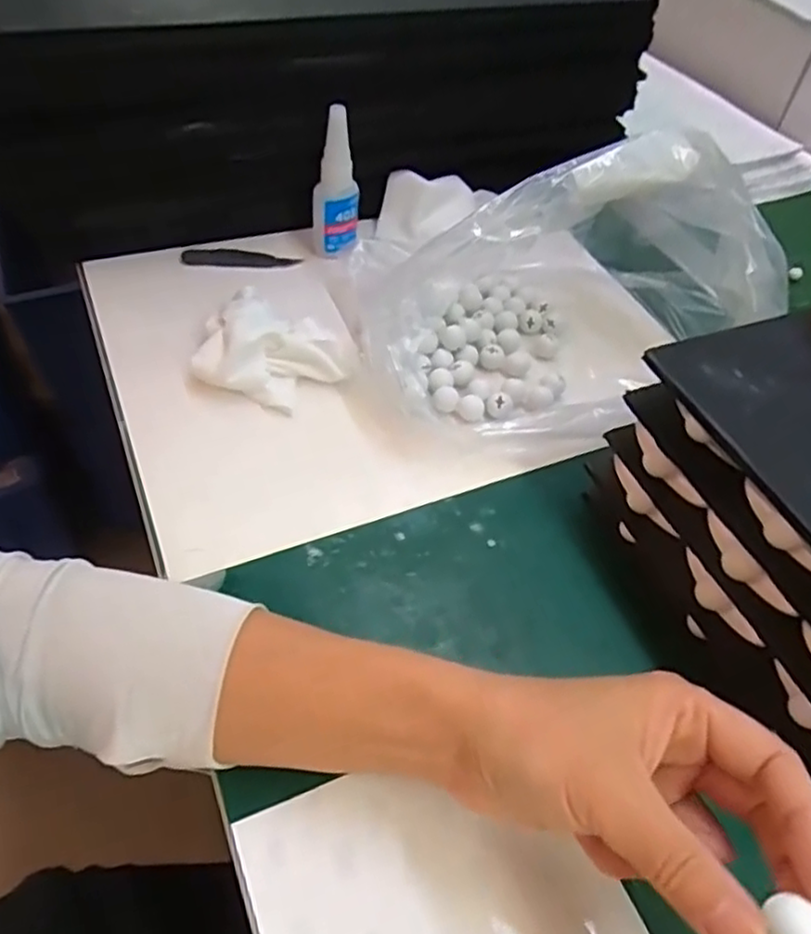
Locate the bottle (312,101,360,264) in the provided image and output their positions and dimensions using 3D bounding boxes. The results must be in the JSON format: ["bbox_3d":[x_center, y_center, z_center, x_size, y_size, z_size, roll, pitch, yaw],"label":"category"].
[{"bbox_3d":[-0.049,-0.198,0.489,0.032,0.102,0.032,0,50,-6],"label":"bottle"}]

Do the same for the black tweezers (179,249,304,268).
[{"bbox_3d":[-0.118,-0.149,0.500,0.083,0.012,0.012,-2,51,-7],"label":"black tweezers"}]

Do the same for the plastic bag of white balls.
[{"bbox_3d":[0.104,-0.124,0.431,0.257,0.129,0.179,-12,53,-15],"label":"plastic bag of white balls"}]

